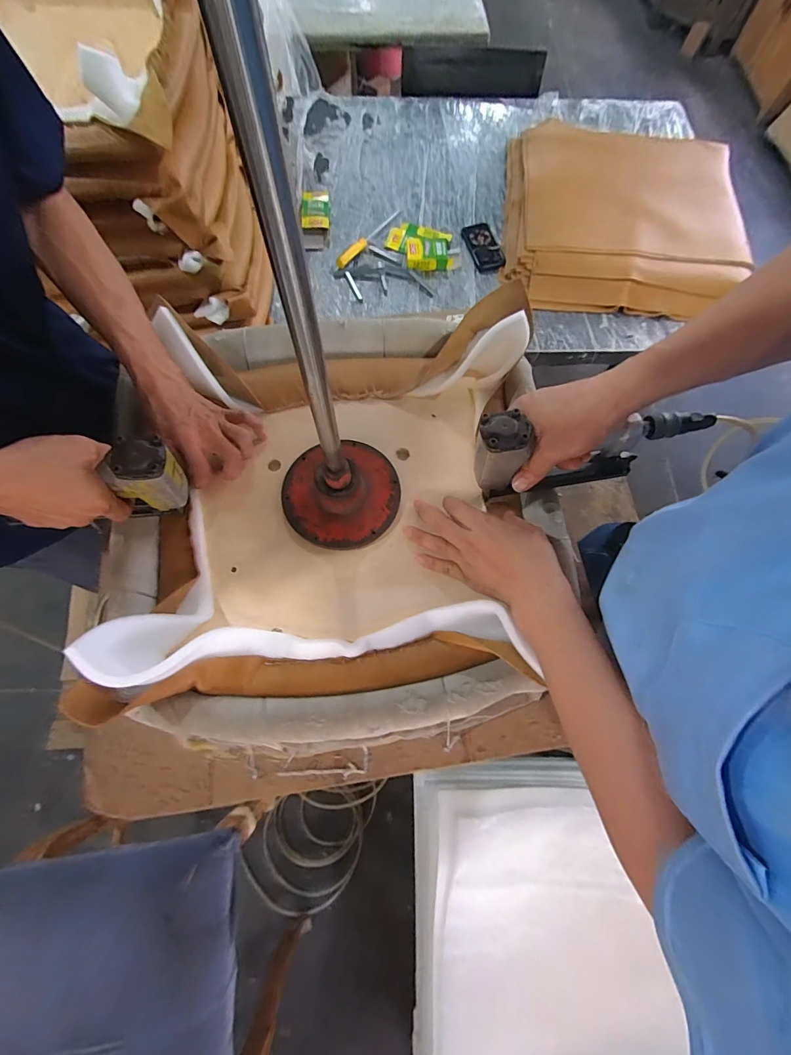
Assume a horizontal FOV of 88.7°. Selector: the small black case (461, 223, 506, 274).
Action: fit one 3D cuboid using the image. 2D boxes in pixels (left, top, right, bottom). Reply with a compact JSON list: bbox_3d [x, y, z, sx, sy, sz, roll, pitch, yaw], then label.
[{"bbox_3d":[0.246,-0.789,1.141,0.095,0.014,0.191,-19,73,-9],"label":"small black case"}]

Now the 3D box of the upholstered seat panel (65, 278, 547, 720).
[{"bbox_3d":[-0.066,-0.048,0.467,0.435,0.112,0.478,1,71,-2],"label":"upholstered seat panel"}]

